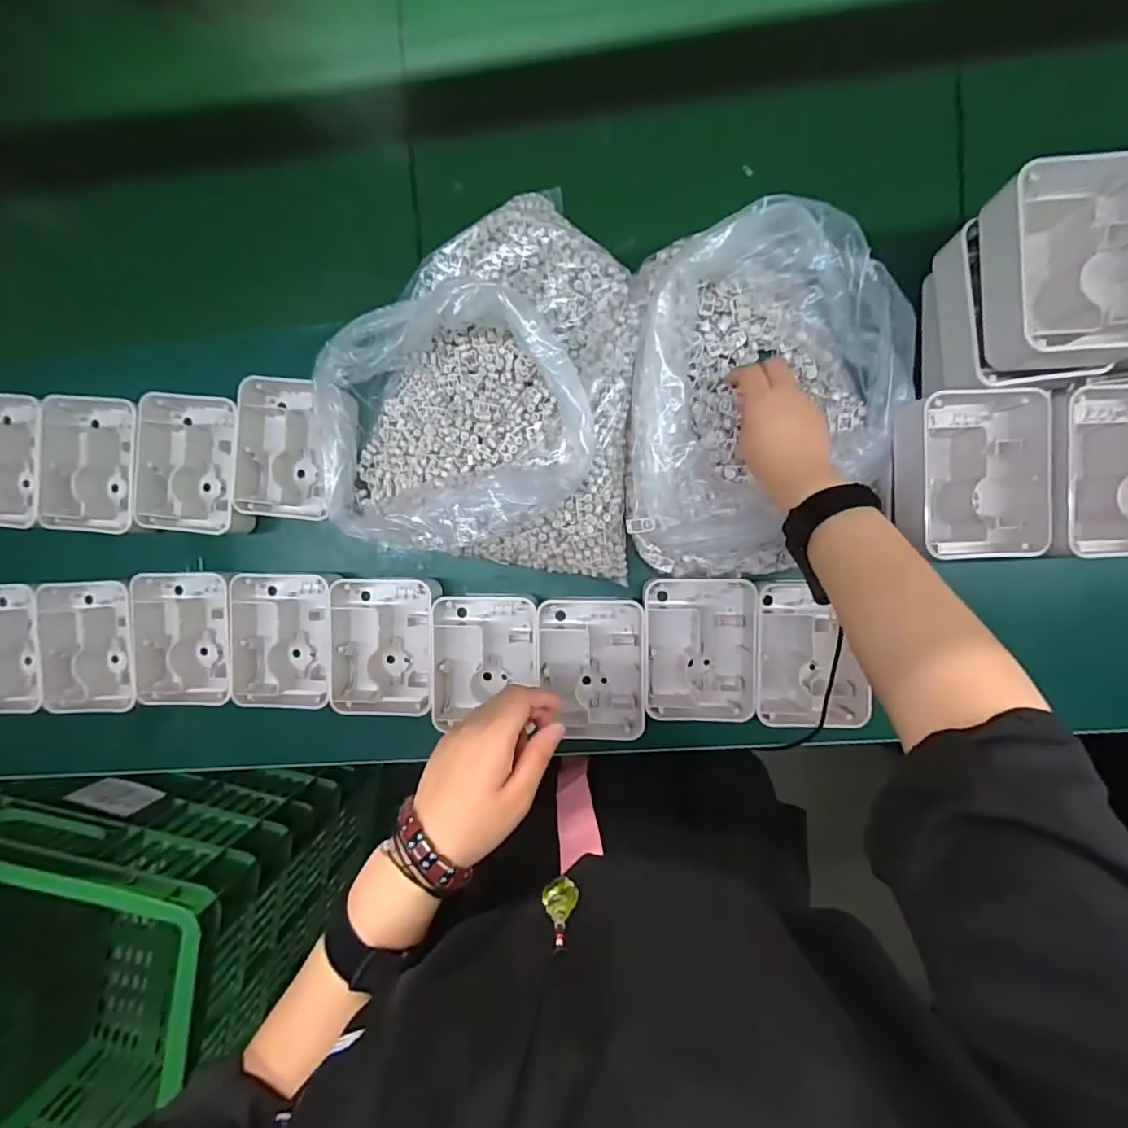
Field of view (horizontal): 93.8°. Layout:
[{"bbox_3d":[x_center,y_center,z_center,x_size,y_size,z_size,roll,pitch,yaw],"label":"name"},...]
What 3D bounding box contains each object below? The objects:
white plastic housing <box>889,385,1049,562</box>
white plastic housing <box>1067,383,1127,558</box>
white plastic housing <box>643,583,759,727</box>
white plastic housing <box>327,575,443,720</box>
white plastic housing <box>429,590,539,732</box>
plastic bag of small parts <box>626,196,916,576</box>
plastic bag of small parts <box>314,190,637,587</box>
[{"bbox_3d":[0.318,-0.070,0.424,0.105,0.050,0.132,-4,92,5],"label":"white plastic housing"},{"bbox_3d":[0.424,-0.074,0.412,0.094,0.048,0.136,-2,92,5],"label":"white plastic housing"},{"bbox_3d":[0.125,0.078,0.490,0.099,0.039,0.127,0,93,5],"label":"white plastic housing"},{"bbox_3d":[-0.170,0.079,0.511,0.100,0.039,0.129,1,93,5],"label":"white plastic housing"},{"bbox_3d":[-0.076,0.093,0.503,0.100,0.040,0.124,0,93,5],"label":"white plastic housing"},{"bbox_3d":[0.166,-0.128,0.436,0.212,0.084,0.274,3,93,5],"label":"plastic bag of small parts"},{"bbox_3d":[-0.063,-0.162,0.460,0.273,0.127,0.321,9,93,5],"label":"plastic bag of small parts"}]

